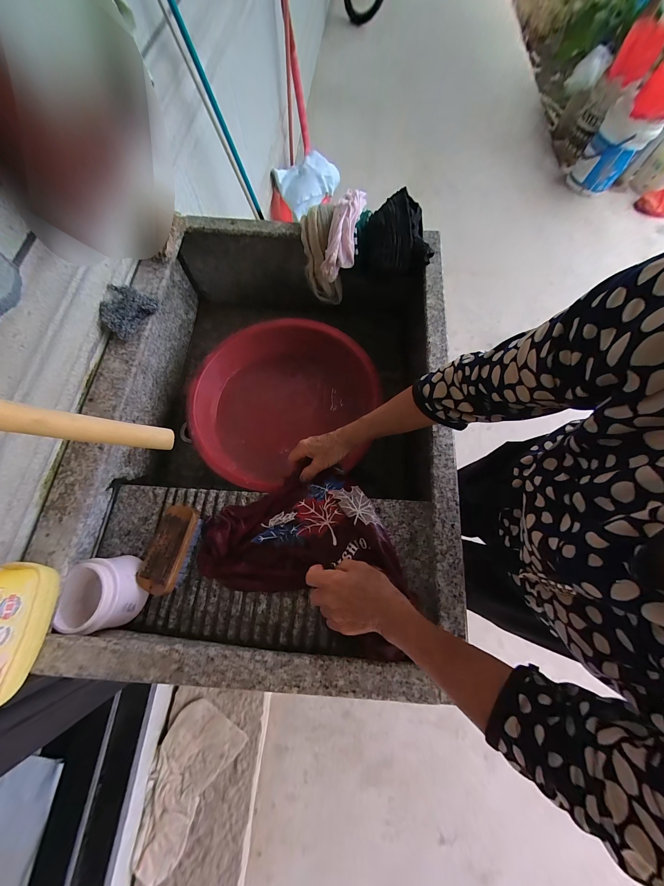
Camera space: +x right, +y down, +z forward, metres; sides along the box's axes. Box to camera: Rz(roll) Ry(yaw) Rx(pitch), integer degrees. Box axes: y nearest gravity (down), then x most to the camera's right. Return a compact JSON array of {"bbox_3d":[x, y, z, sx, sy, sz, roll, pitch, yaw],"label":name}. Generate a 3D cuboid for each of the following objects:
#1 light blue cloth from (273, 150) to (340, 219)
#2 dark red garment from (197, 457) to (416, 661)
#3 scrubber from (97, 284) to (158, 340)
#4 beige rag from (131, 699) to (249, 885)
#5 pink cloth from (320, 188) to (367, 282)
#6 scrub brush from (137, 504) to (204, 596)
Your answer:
[{"bbox_3d":[-0.120,-1.236,1.355,0.194,0.106,0.304,42,75,12],"label":"light blue cloth"},{"bbox_3d":[-0.035,0.135,0.436,0.296,0.077,0.220,19,71,5],"label":"dark red garment"},{"bbox_3d":[-0.353,-0.231,0.491,0.065,0.037,0.090,32,73,9],"label":"scrubber"},{"bbox_3d":[-0.421,0.937,0.788,0.197,0.033,0.365,32,73,9],"label":"beige rag"},{"bbox_3d":[0.030,-0.420,0.560,0.060,0.064,0.185,17,90,4],"label":"pink cloth"},{"bbox_3d":[-0.252,0.164,0.452,0.062,0.041,0.126,13,71,3],"label":"scrub brush"}]

